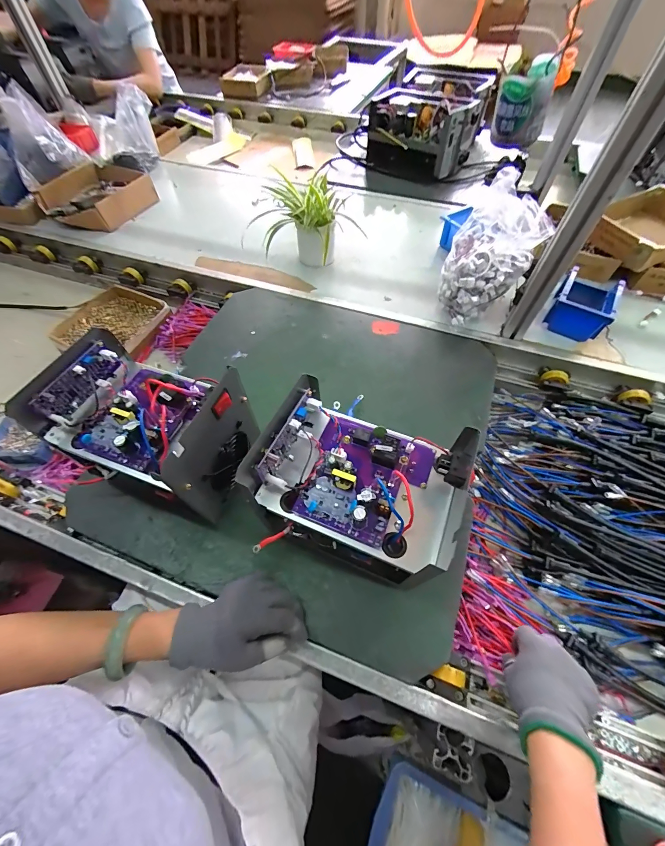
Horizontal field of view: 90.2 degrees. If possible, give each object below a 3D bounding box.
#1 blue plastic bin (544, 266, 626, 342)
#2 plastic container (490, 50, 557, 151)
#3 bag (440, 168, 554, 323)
[{"bbox_3d":[0.509,-0.243,0.672,0.106,0.088,0.122,33,64,19],"label":"blue plastic bin"},{"bbox_3d":[0.233,-0.392,0.407,0.062,0.071,0.060,22,61,13],"label":"plastic container"},{"bbox_3d":[0.304,-0.322,0.663,0.158,0.205,0.152,-35,64,-19],"label":"bag"}]

